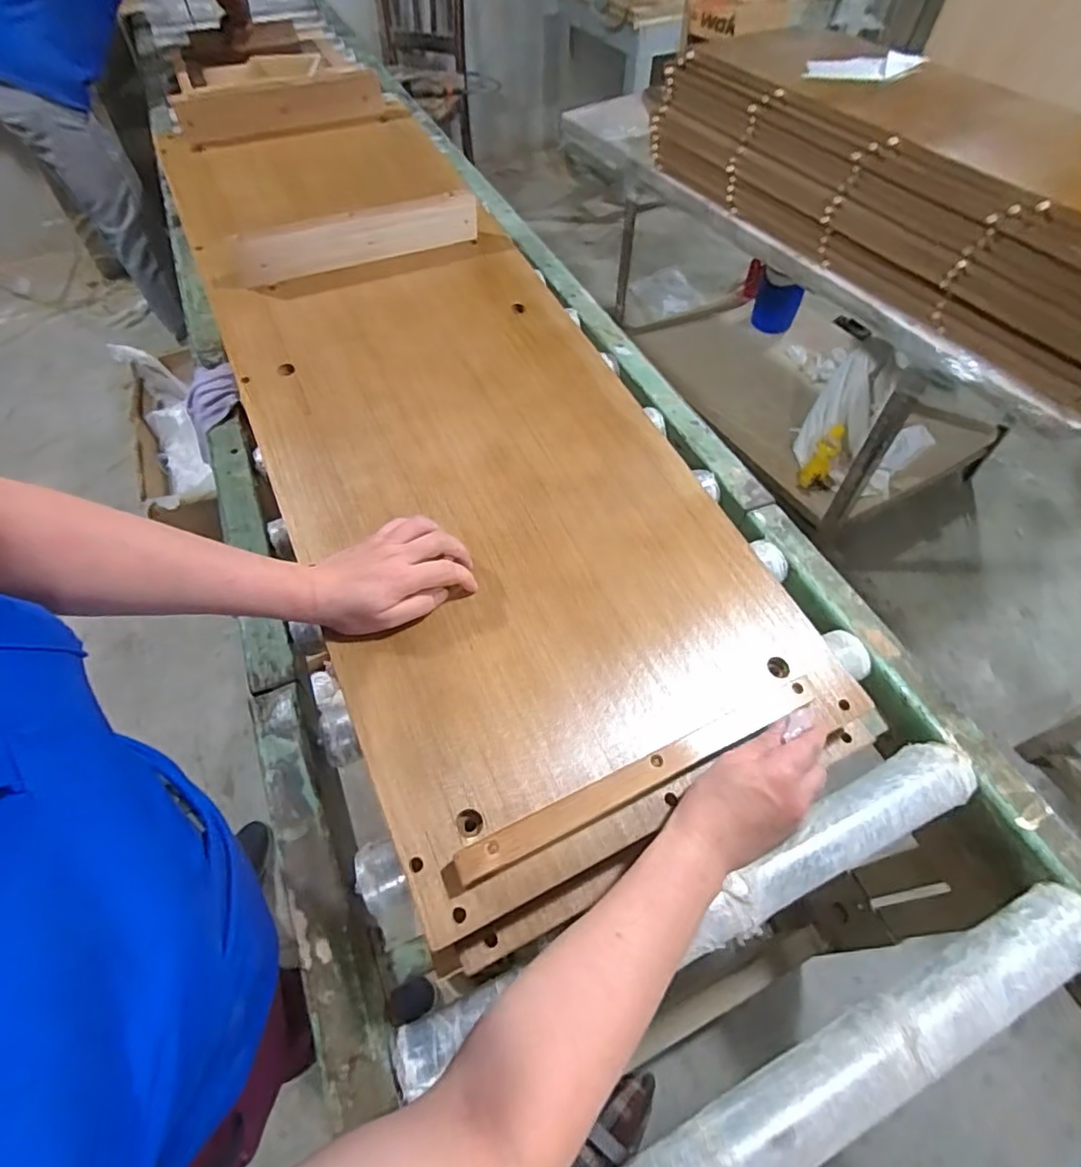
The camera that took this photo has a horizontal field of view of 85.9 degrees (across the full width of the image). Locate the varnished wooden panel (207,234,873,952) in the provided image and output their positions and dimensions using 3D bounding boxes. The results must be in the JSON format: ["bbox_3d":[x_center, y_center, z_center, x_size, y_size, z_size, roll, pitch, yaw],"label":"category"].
[{"bbox_3d":[-0.062,-0.122,0.600,0.389,0.026,0.743,-21,63,-16],"label":"varnished wooden panel"}]

